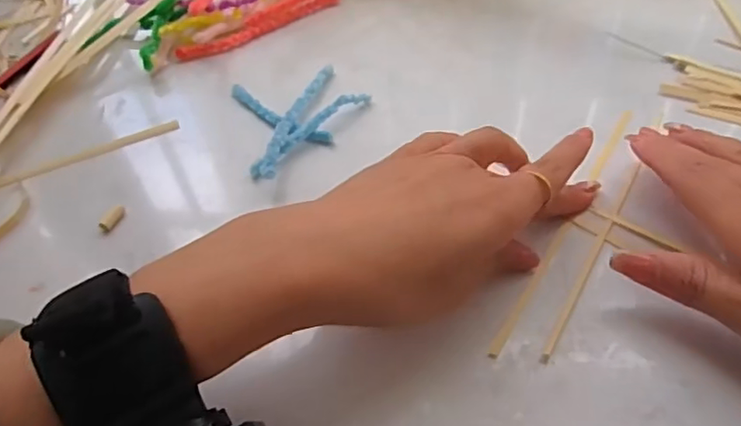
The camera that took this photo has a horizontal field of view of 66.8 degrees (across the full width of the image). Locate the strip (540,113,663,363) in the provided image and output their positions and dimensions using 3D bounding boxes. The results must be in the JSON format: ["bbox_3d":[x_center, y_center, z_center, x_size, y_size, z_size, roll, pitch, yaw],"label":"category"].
[{"bbox_3d":[0.114,0.003,0.268,0.005,0.004,0.167,25,57,23],"label":"strip"}]

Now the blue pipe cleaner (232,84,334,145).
[{"bbox_3d":[-0.056,-0.056,0.330,0.077,0.010,0.015,28,59,25],"label":"blue pipe cleaner"}]

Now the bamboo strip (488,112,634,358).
[{"bbox_3d":[0.096,0.002,0.270,0.006,0.004,0.169,25,58,23],"label":"bamboo strip"}]

